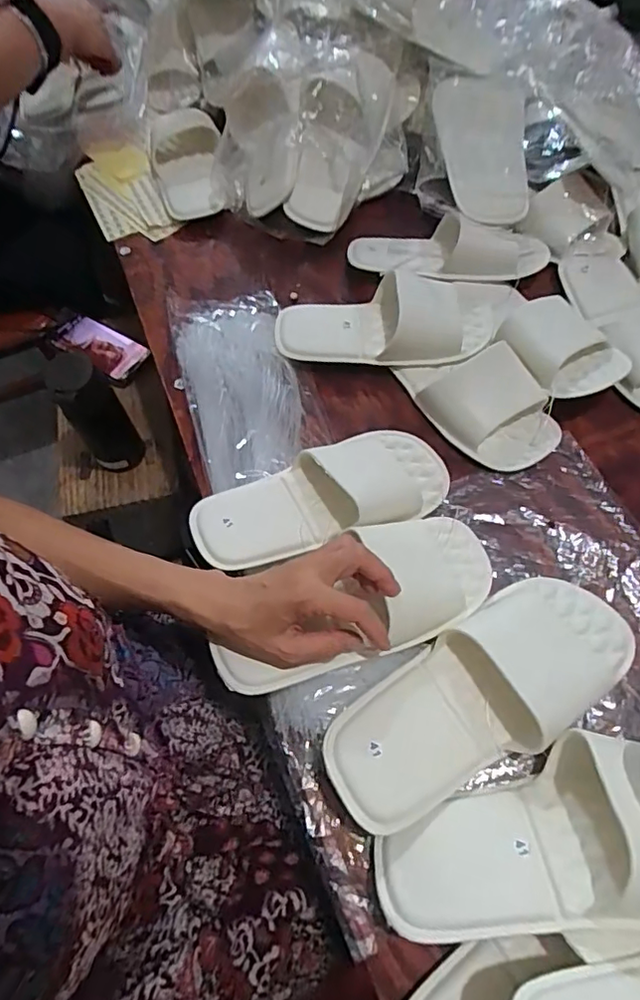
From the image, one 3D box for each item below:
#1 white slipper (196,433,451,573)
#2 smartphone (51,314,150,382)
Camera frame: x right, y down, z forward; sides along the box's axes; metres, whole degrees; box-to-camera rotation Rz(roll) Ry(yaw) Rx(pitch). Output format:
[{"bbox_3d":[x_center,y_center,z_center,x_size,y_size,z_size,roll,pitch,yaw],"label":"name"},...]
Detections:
[{"bbox_3d":[0.003,-0.008,0.501,0.241,0.049,0.103,-18,64,-10],"label":"white slipper"},{"bbox_3d":[-0.339,-0.238,0.857,0.156,0.016,0.073,29,64,14],"label":"smartphone"}]

